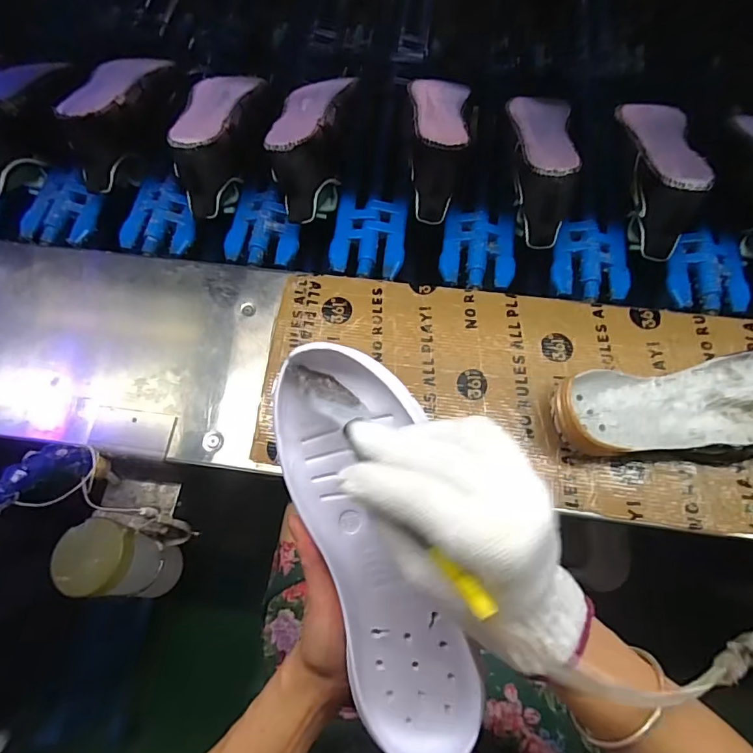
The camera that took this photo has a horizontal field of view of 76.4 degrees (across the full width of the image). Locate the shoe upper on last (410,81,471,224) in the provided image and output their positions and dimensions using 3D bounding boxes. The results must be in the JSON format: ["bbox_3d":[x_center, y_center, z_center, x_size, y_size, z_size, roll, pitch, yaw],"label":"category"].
[{"bbox_3d":[0.076,-0.300,0.587,0.073,0.085,0.210,4,68,3],"label":"shoe upper on last"}]

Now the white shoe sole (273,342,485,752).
[{"bbox_3d":[0.001,0.110,0.300,0.086,0.038,0.268,-17,94,-6],"label":"white shoe sole"}]

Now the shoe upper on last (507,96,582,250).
[{"bbox_3d":[0.198,-0.267,0.590,0.074,0.108,0.222,6,68,4],"label":"shoe upper on last"}]

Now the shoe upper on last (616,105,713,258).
[{"bbox_3d":[0.337,-0.251,0.583,0.074,0.106,0.221,8,71,5],"label":"shoe upper on last"}]

